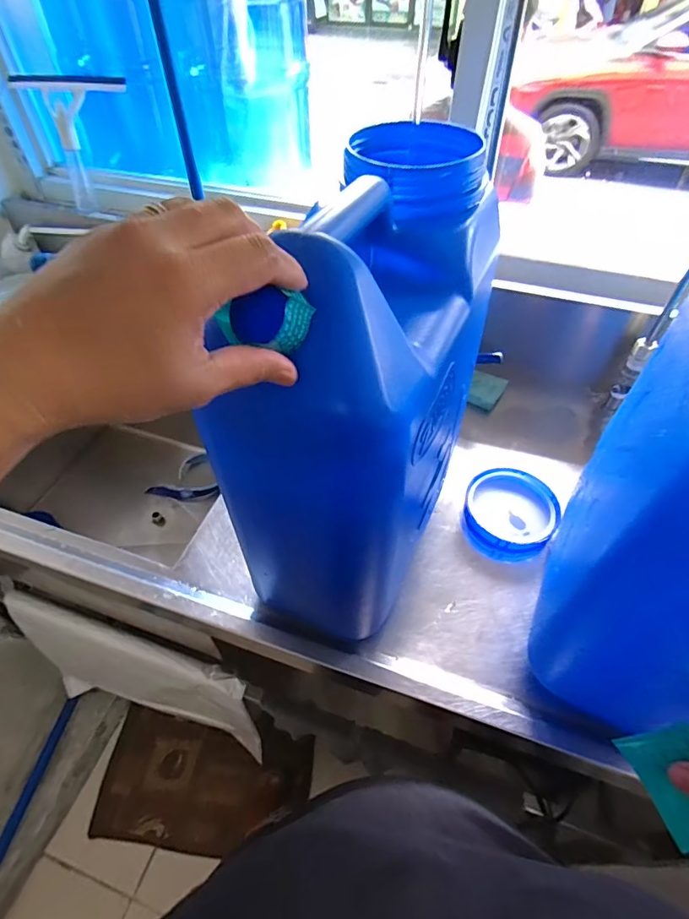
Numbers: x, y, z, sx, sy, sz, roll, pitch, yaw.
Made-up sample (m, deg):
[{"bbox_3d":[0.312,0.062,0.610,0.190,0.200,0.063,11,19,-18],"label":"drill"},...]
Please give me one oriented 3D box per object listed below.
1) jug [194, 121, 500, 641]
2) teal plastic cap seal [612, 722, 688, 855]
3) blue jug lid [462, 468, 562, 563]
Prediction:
[{"bbox_3d":[0.029,-0.044,0.456,0.143,0.395,0.286,22,53,17],"label":"jug"},{"bbox_3d":[0.225,0.217,0.315,0.004,0.048,0.069,8,52,-54],"label":"teal plastic cap seal"},{"bbox_3d":[0.227,0.076,0.658,0.119,0.035,0.135,18,52,15],"label":"blue jug lid"}]

